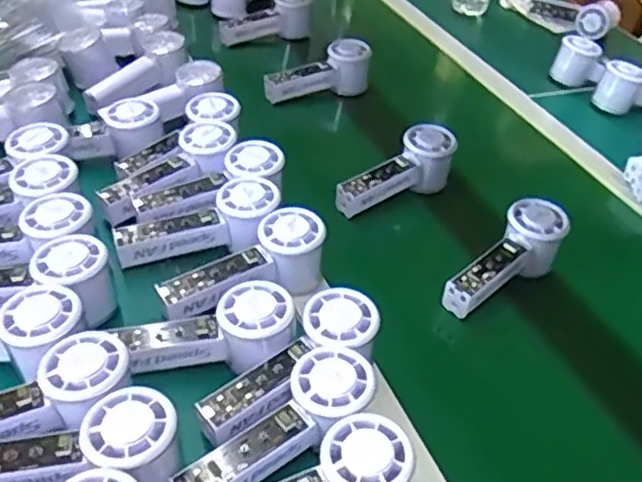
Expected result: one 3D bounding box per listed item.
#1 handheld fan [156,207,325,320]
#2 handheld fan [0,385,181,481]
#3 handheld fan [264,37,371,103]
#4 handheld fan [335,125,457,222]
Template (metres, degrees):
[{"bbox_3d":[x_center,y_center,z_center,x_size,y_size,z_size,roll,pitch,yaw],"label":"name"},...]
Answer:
[{"bbox_3d":[-0.063,0.028,0.566,0.149,0.048,0.057,-27,50,-19],"label":"handheld fan"},{"bbox_3d":[-0.164,0.132,0.421,0.148,0.060,0.059,5,39,-3],"label":"handheld fan"},{"bbox_3d":[-0.004,-0.221,0.890,0.156,0.066,0.048,-24,49,-32],"label":"handheld fan"},{"bbox_3d":[0.081,-0.067,0.733,0.151,0.061,0.047,-32,52,-21],"label":"handheld fan"}]

